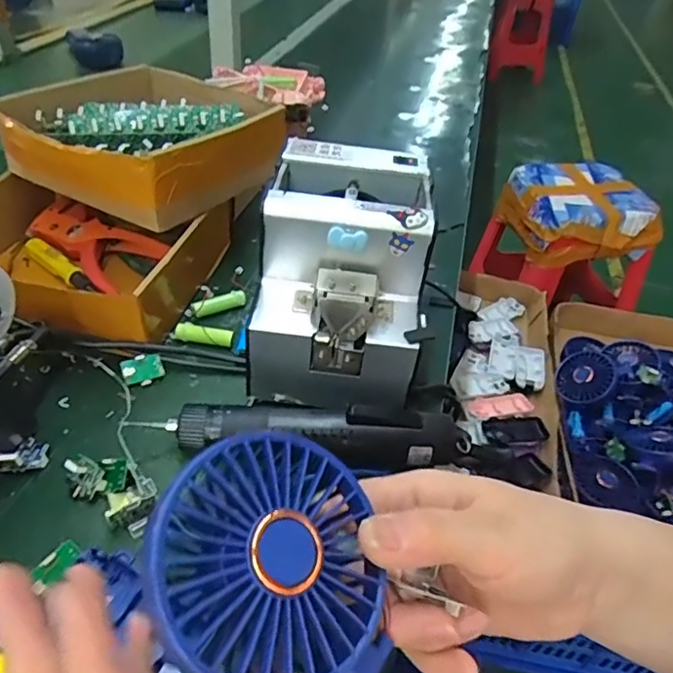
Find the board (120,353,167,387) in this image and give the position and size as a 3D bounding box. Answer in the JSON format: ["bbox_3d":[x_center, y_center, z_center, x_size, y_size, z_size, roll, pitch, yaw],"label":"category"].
[{"bbox_3d":[-0.157,0.027,0.460,0.031,0.004,0.026,-25,84,-32],"label":"board"}]

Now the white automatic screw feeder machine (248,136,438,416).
[{"bbox_3d":[0.005,-0.048,0.464,0.123,0.150,0.166,6,41,0],"label":"white automatic screw feeder machine"}]

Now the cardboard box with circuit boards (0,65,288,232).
[{"bbox_3d":[-0.184,-0.199,0.563,0.210,0.060,0.225,26,45,22],"label":"cardboard box with circuit boards"}]

